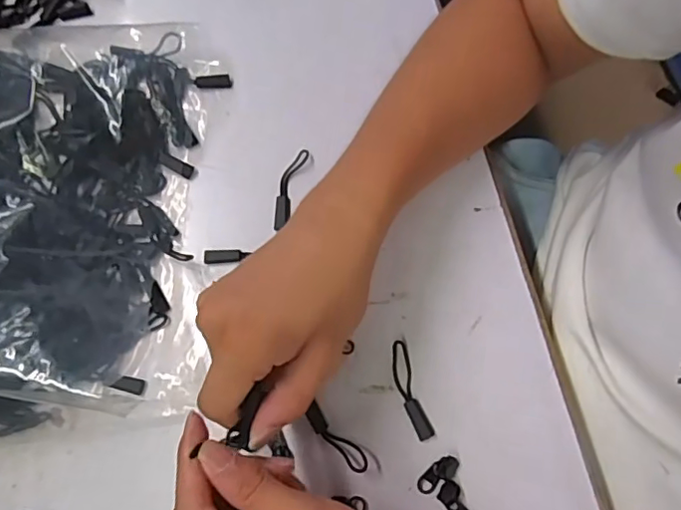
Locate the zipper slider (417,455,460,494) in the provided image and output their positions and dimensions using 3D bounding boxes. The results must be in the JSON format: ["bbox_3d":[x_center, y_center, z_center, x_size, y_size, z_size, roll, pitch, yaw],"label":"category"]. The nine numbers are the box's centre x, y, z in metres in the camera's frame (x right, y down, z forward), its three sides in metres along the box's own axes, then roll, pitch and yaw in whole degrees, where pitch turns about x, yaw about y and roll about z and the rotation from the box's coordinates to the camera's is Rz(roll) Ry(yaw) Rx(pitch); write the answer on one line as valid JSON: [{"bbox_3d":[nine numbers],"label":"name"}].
[{"bbox_3d":[0.057,0.127,0.320,0.027,0.004,0.012,-38,77,-9],"label":"zipper slider"}]

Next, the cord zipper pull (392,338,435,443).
[{"bbox_3d":[0.041,0.082,0.335,0.013,0.004,0.059,-17,75,-4],"label":"cord zipper pull"}]

